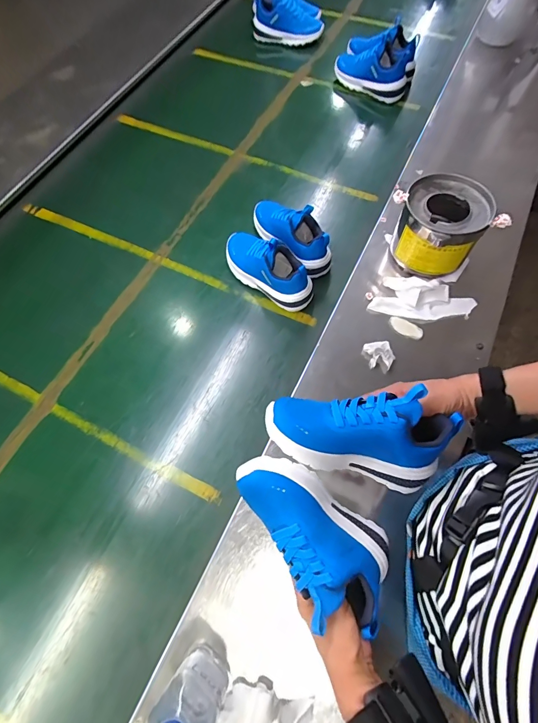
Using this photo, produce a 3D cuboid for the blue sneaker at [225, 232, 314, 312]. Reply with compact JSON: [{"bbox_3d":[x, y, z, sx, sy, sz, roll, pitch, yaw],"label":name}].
[{"bbox_3d":[-0.006,-0.183,0.659,0.198,0.102,0.072,35,71,16],"label":"blue sneaker"}]

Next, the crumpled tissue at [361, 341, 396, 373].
[{"bbox_3d":[0.185,-0.010,0.593,0.042,0.017,0.053,-18,66,-6],"label":"crumpled tissue"}]

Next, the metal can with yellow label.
[{"bbox_3d":[0.299,-0.232,0.638,0.134,0.128,0.139,-1,67,2],"label":"metal can with yellow label"}]

